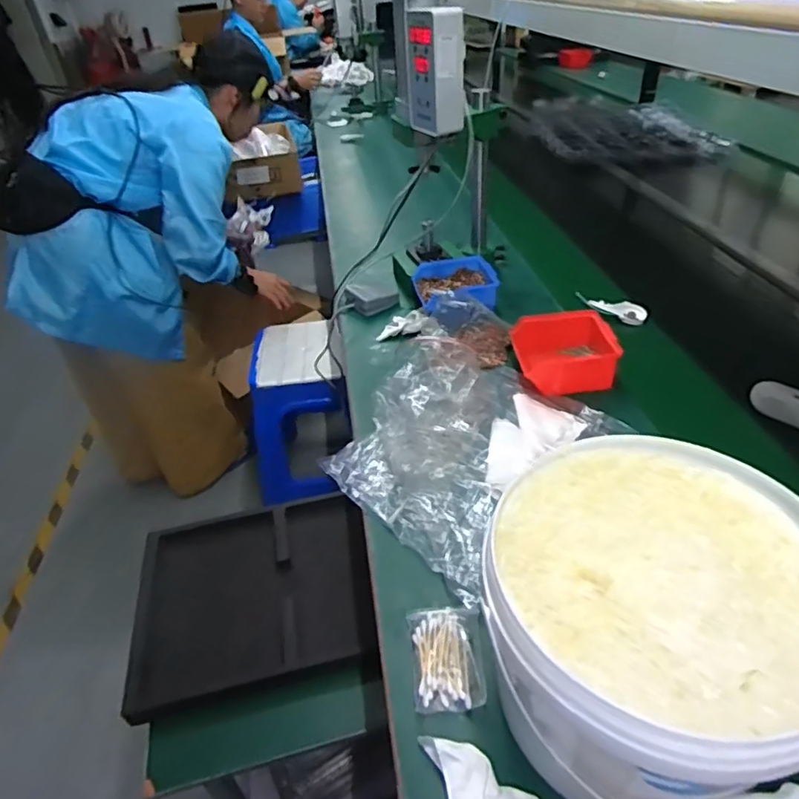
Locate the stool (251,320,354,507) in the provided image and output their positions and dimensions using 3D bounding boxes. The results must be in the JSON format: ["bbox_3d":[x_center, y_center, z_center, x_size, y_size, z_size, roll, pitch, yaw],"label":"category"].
[{"bbox_3d":[-0.270,0.023,1.515,0.248,0.325,0.389,-10,38,-6],"label":"stool"}]

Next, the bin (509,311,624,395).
[{"bbox_3d":[0.240,-0.069,0.825,0.133,0.057,0.136,-5,38,0],"label":"bin"}]

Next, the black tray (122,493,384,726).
[{"bbox_3d":[-0.214,0.283,0.844,0.338,0.026,0.292,-11,38,-7],"label":"black tray"}]

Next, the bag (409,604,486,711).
[{"bbox_3d":[0.044,0.232,0.508,0.064,0.010,0.093,-4,38,2],"label":"bag"}]

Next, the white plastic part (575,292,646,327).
[{"bbox_3d":[0.361,-0.155,0.960,0.117,0.027,0.042,19,42,10],"label":"white plastic part"}]

